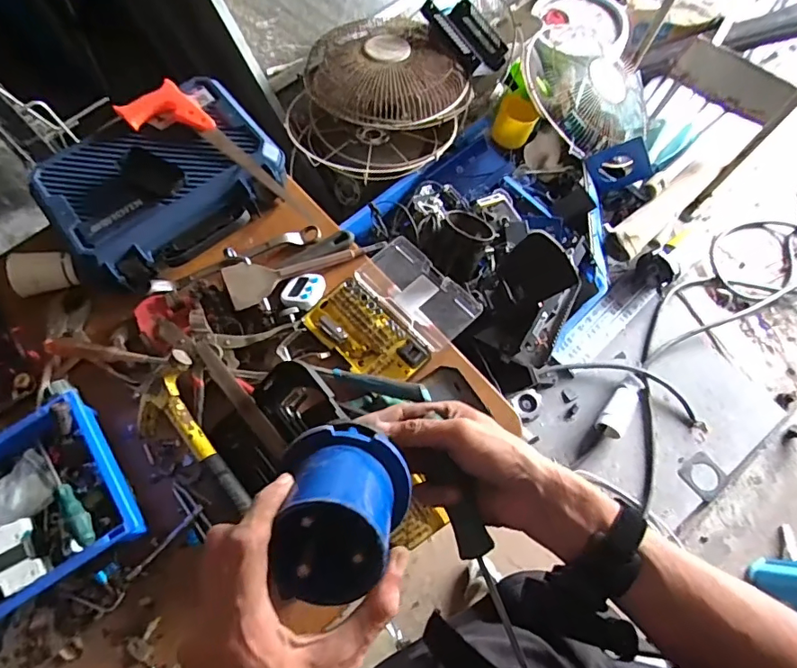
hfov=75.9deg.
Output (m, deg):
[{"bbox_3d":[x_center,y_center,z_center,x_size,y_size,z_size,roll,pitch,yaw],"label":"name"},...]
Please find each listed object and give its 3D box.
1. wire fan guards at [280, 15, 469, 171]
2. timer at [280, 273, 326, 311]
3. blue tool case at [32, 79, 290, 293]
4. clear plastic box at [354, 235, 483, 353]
[{"bbox_3d":[-0.050,-0.633,1.361,0.458,0.171,0.507,29,71,11],"label":"wire fan guards"},{"bbox_3d":[-0.152,-0.070,0.807,0.060,0.019,0.070,24,70,10],"label":"timer"},{"bbox_3d":[-0.371,-0.242,0.822,0.353,0.097,0.255,-35,72,-13],"label":"blue tool case"},{"bbox_3d":[0.029,-0.068,0.828,0.117,0.033,0.188,-42,74,-15],"label":"clear plastic box"}]

